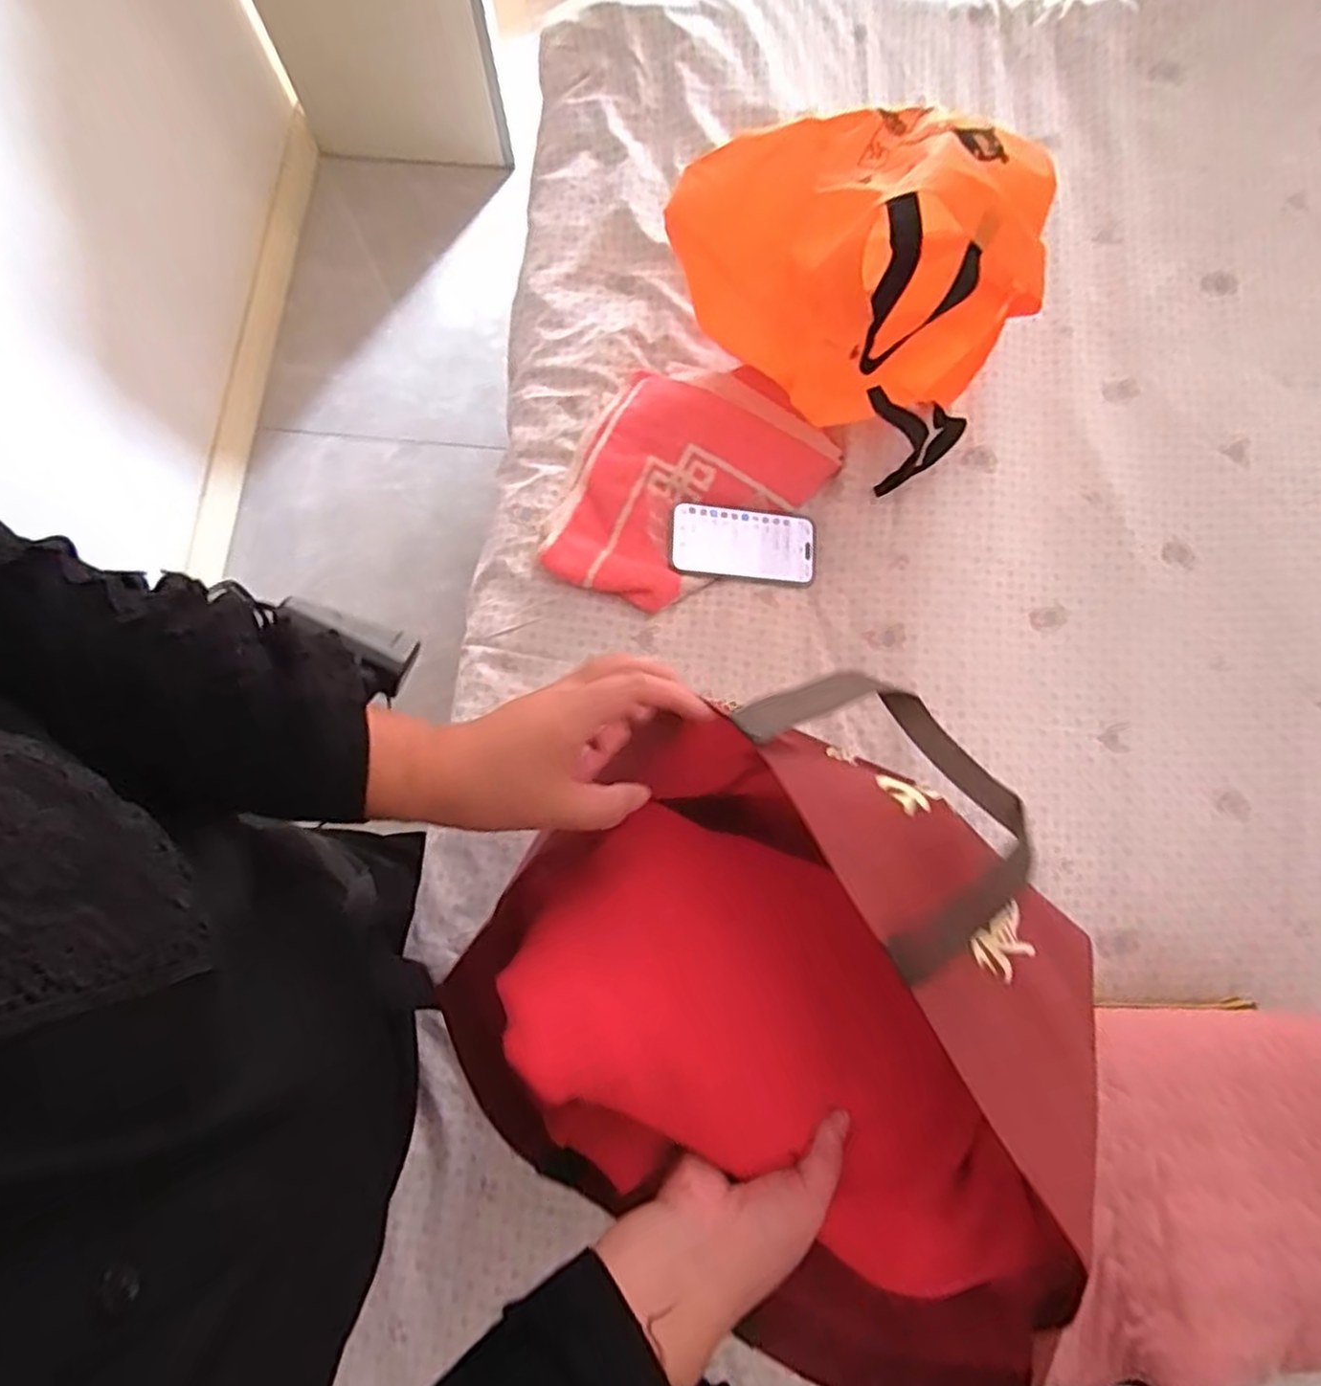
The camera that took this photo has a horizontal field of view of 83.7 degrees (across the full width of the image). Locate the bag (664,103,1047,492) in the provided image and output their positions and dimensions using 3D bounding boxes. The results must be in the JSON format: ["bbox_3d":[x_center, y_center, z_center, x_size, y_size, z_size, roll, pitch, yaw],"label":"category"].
[{"bbox_3d":[0.186,-0.374,0.689,0.318,0.268,0.244,-2,78,-1],"label":"bag"}]

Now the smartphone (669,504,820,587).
[{"bbox_3d":[0.090,-0.159,0.794,0.160,0.009,0.080,2,85,-9],"label":"smartphone"}]

